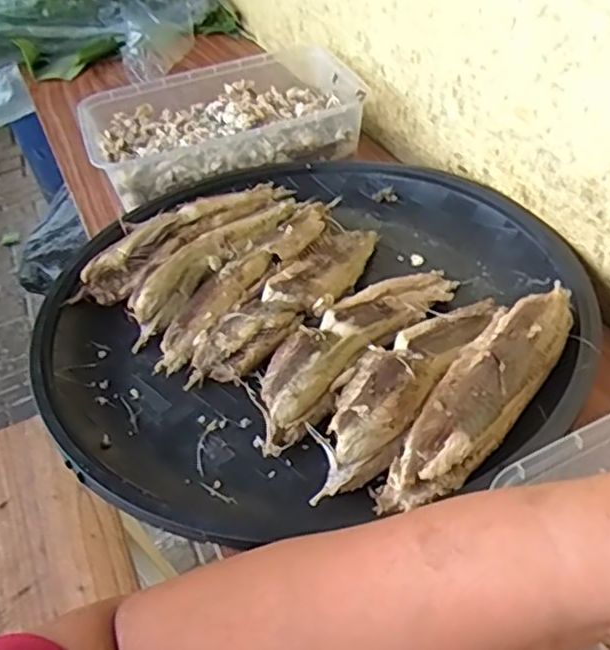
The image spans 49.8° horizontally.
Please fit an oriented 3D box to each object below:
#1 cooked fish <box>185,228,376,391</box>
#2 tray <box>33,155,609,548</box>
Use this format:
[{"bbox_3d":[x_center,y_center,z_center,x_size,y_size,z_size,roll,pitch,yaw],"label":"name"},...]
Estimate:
[{"bbox_3d":[-0.005,-0.023,0.467,0.051,0.022,0.187,23,51,28],"label":"cooked fish"},{"bbox_3d":[0.002,-0.023,0.471,0.359,0.044,0.364,-15,44,-8],"label":"tray"}]

